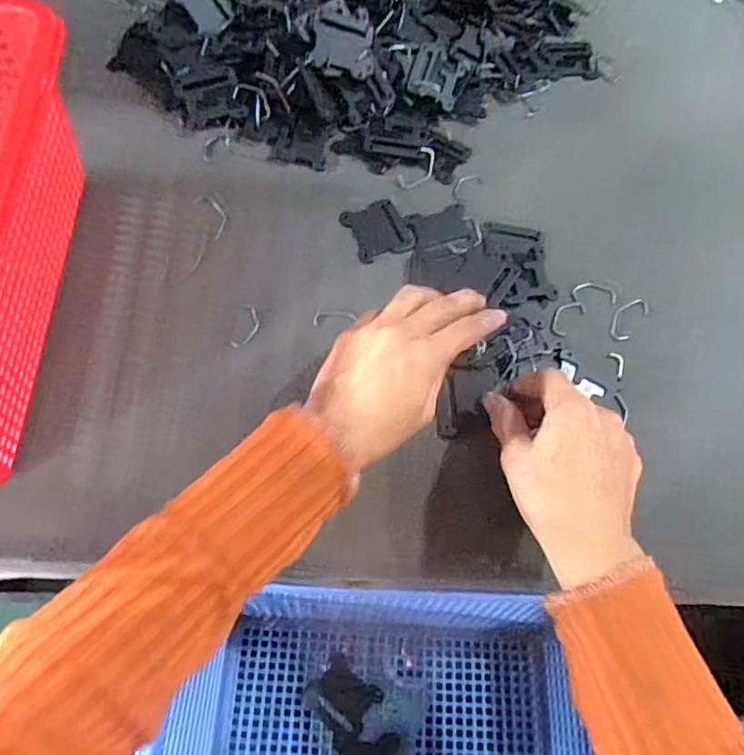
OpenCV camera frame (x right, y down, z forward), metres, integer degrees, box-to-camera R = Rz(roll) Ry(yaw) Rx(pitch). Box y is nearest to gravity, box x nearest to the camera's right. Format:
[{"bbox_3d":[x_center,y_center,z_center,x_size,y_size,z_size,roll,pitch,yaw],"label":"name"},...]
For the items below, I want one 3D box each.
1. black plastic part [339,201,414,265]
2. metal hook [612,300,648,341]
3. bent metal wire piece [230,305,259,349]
[{"bbox_3d":[0.005,-0.115,0.439,0.046,0.004,0.049,-21,70,-12],"label":"black plastic part"},{"bbox_3d":[0.192,-0.045,0.422,0.019,0.004,0.041,39,70,13],"label":"metal hook"},{"bbox_3d":[-0.088,-0.036,0.401,0.014,0.004,0.034,16,67,4],"label":"bent metal wire piece"}]

